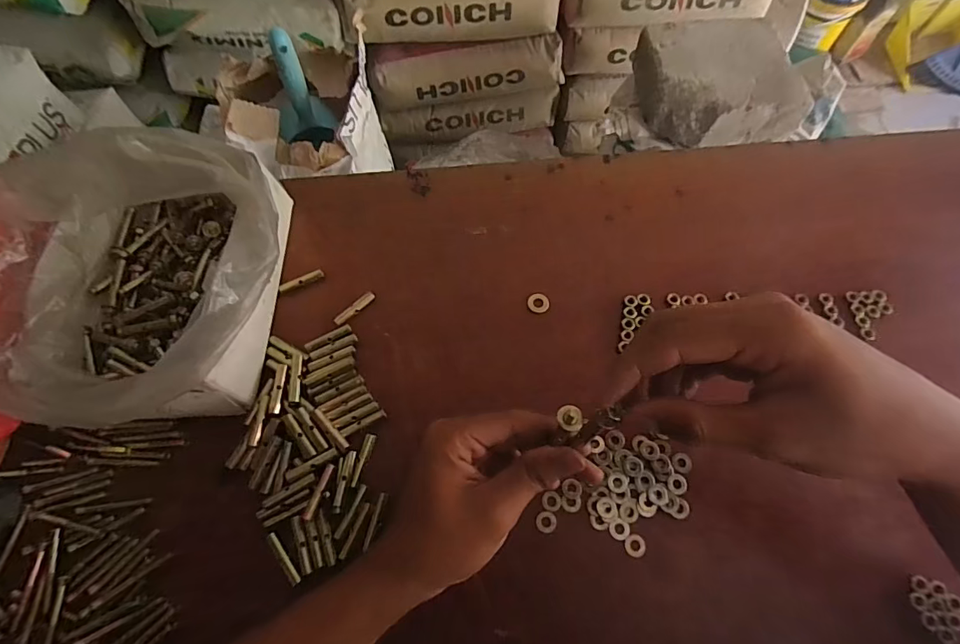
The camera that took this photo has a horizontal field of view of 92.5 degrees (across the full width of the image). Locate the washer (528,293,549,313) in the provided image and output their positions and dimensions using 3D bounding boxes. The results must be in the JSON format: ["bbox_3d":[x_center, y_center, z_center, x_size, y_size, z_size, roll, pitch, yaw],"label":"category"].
[{"bbox_3d":[0.048,-0.015,0.372,0.017,0.004,0.017,0,67,1],"label":"washer"}]

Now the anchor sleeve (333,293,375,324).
[{"bbox_3d":[-0.100,-0.011,0.366,0.037,0.006,0.007,-41,72,-15],"label":"anchor sleeve"}]

